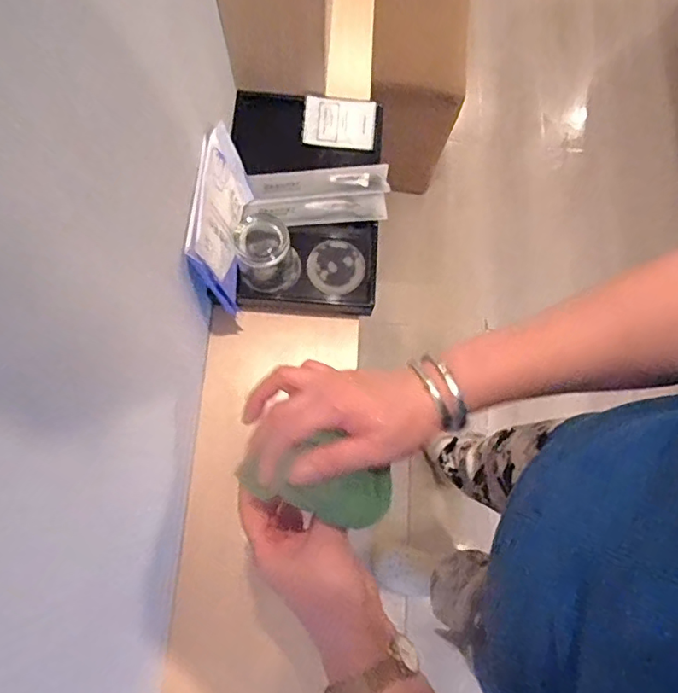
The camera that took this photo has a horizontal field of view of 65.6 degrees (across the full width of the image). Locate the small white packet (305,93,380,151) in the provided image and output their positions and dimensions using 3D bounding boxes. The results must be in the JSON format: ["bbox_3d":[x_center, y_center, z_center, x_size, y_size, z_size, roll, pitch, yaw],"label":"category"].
[{"bbox_3d":[0.002,-0.320,0.750,0.101,0.013,0.067,6,100,4],"label":"small white packet"}]

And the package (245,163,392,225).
[{"bbox_3d":[-0.028,-0.207,0.718,0.186,0.025,0.085,-3,76,-3],"label":"package"}]

